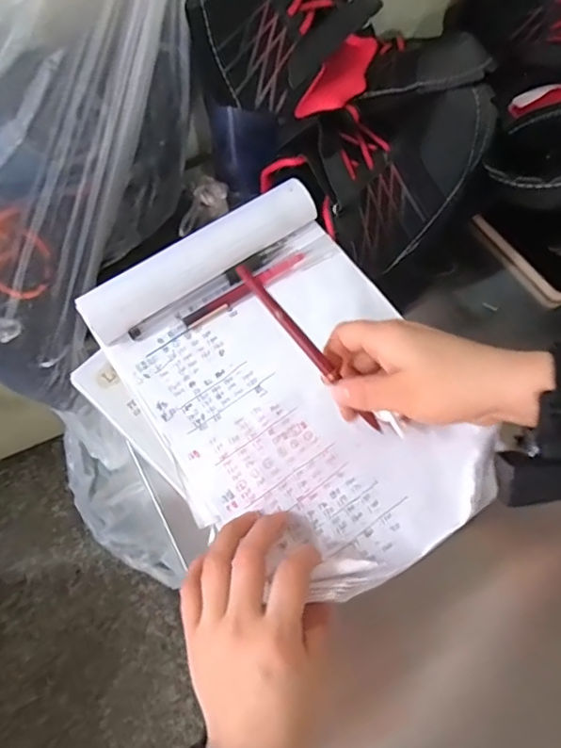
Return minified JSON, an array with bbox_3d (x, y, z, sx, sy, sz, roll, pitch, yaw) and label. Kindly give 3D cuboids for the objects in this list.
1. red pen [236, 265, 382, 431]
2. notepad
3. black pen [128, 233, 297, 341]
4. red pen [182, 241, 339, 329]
[{"bbox_3d":[0.020,-0.014,0.369,0.008,0.006,0.141,-45,104,-15],"label":"red pen"},{"bbox_3d":[0.006,0.009,0.394,0.190,0.033,0.268,-30,73,-10],"label":"notepad"},{"bbox_3d":[-0.048,-0.068,0.432,0.146,0.015,0.015,-33,73,-11],"label":"black pen"},{"bbox_3d":[-0.015,-0.071,0.432,0.129,0.008,0.014,-30,73,-10],"label":"red pen"}]

